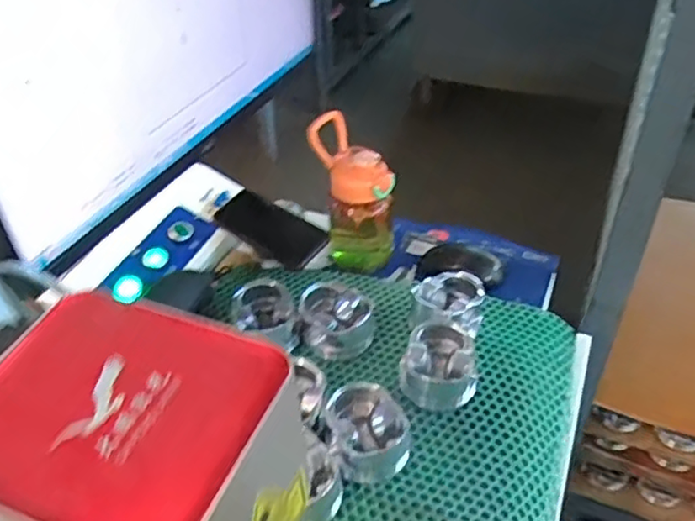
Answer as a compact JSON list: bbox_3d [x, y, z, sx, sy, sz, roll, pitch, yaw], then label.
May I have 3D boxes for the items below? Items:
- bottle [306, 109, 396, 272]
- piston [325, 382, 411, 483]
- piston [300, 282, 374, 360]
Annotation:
[{"bbox_3d":[0.009,-0.084,0.854,0.107,0.196,0.080,4,42,9],"label":"bottle"},{"bbox_3d":[0.021,0.172,0.647,0.077,0.062,0.085,-11,42,-8],"label":"piston"},{"bbox_3d":[-0.011,0.072,0.754,0.080,0.053,0.078,-2,41,2],"label":"piston"}]

